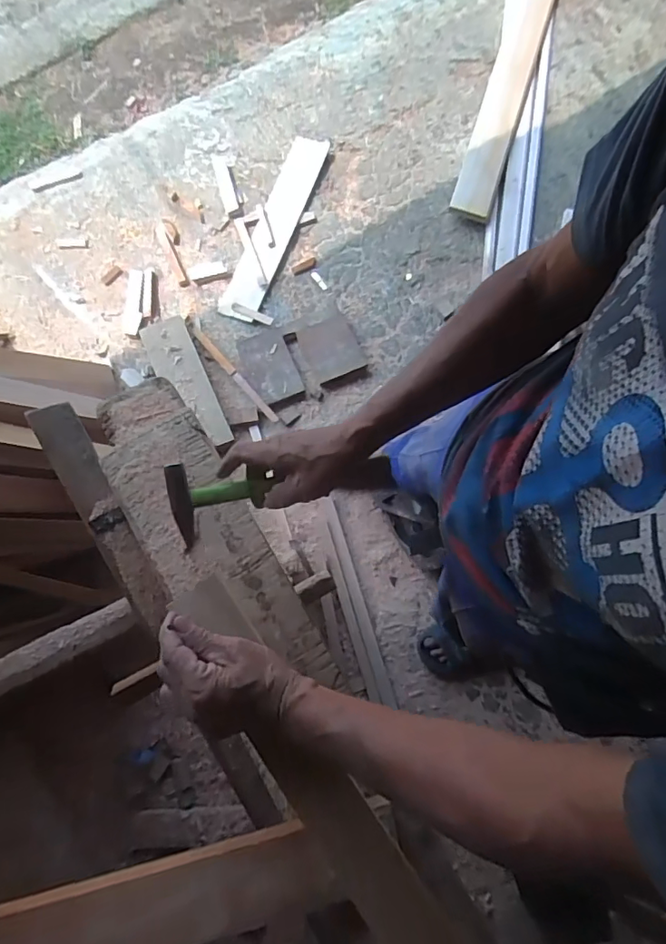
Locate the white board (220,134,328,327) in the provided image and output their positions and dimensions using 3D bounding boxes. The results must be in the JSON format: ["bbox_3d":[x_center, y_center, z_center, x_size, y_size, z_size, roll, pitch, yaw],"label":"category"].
[{"bbox_3d":[-0.170,-0.728,1.537,0.116,0.017,0.630,20,78,5],"label":"white board"}]

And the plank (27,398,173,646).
[{"bbox_3d":[-0.310,0.062,0.713,0.060,0.026,0.324,-26,98,-5],"label":"plank"}]

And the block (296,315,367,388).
[{"bbox_3d":[-0.002,-0.338,1.439,0.157,0.055,0.184,-23,77,-5],"label":"block"}]

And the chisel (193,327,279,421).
[{"bbox_3d":[-0.265,-0.266,1.418,0.025,0.019,0.344,-41,80,-8],"label":"chisel"}]

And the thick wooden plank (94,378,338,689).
[{"bbox_3d":[-0.172,0.077,0.675,0.142,0.043,0.461,-30,78,-6],"label":"thick wooden plank"}]

